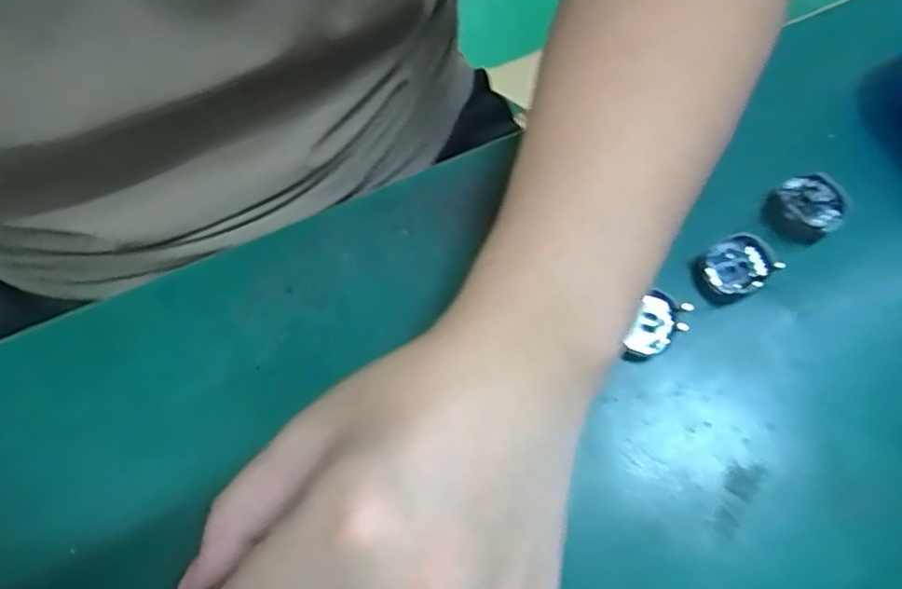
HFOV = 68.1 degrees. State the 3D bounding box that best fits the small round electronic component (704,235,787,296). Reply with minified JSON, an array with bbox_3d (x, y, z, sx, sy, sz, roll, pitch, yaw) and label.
[{"bbox_3d":[0.119,-0.012,0.280,0.026,0.013,0.023,-29,74,-12],"label":"small round electronic component"}]

